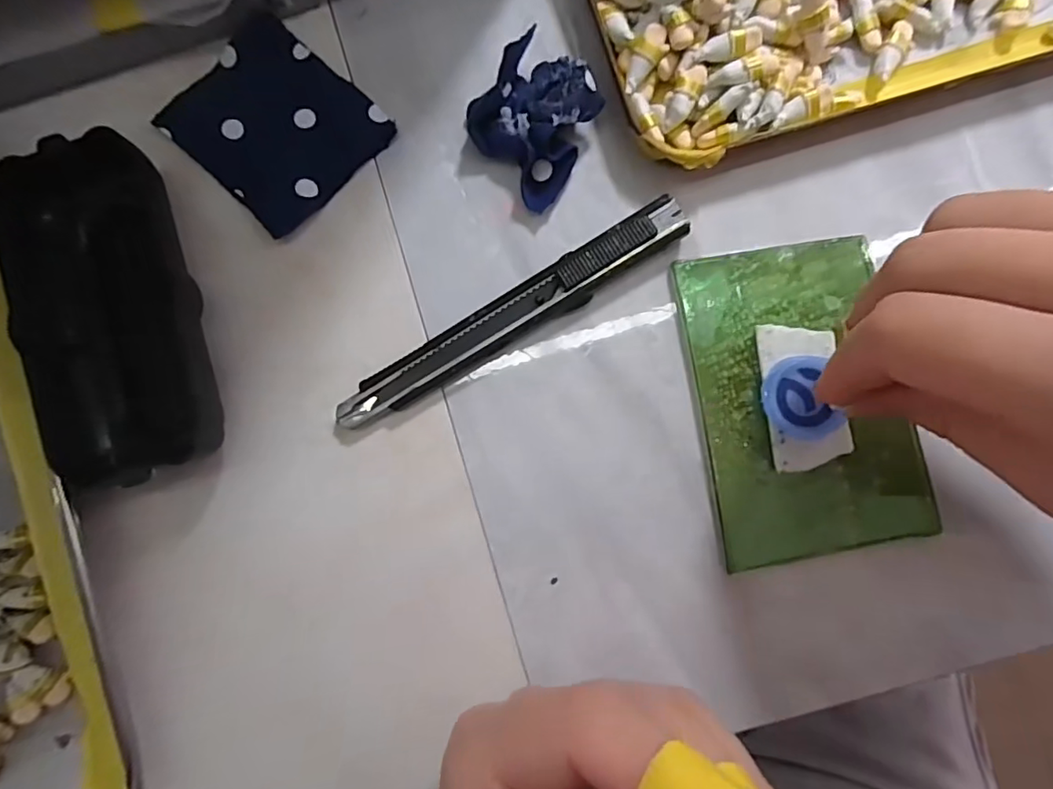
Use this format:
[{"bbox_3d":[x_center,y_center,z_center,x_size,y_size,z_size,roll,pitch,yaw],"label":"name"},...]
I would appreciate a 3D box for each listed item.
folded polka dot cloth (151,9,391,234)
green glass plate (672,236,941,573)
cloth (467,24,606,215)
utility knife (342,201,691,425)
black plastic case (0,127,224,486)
[{"bbox_3d":[-0.091,-0.098,0.197,0.067,0.005,0.058,44,90,4],"label":"folded polka dot cloth"},{"bbox_3d":[0.091,0.001,0.181,0.064,0.007,0.103,-11,87,3],"label":"green glass plate"},{"bbox_3d":[0.003,-0.093,0.186,0.041,0.016,0.041,41,90,4],"label":"cloth"},{"bbox_3d":[-0.006,-0.026,0.187,0.133,0.011,0.015,-31,87,2],"label":"utility knife"},{"bbox_3d":[-0.140,-0.029,0.185,0.052,0.023,0.109,-18,86,3],"label":"black plastic case"}]

